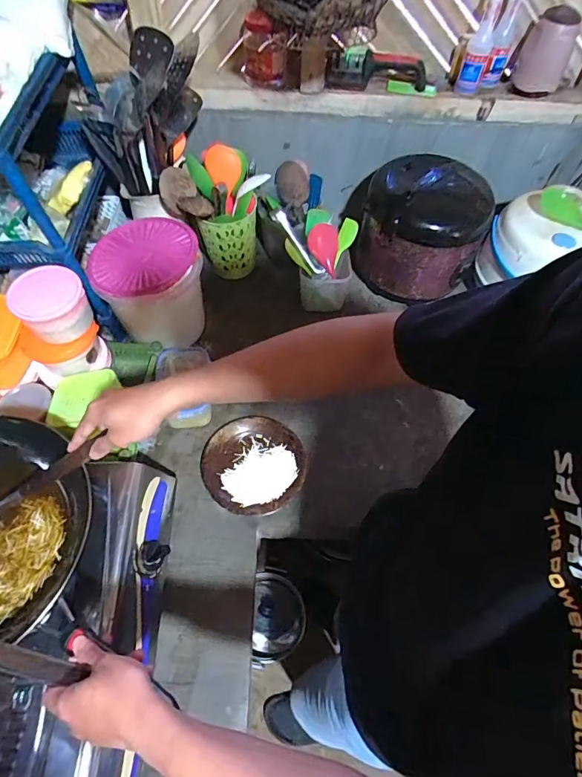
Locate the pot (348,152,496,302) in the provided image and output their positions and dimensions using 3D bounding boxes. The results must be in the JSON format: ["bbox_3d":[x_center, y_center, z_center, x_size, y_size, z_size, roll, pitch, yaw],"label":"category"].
[{"bbox_3d":[0.293,-0.363,0.970,0.252,0.226,0.277,1,60,-2],"label":"pot"}]

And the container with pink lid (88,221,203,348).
[{"bbox_3d":[-0.283,-0.213,0.875,0.195,0.177,0.195,1,60,-2],"label":"container with pink lid"}]

